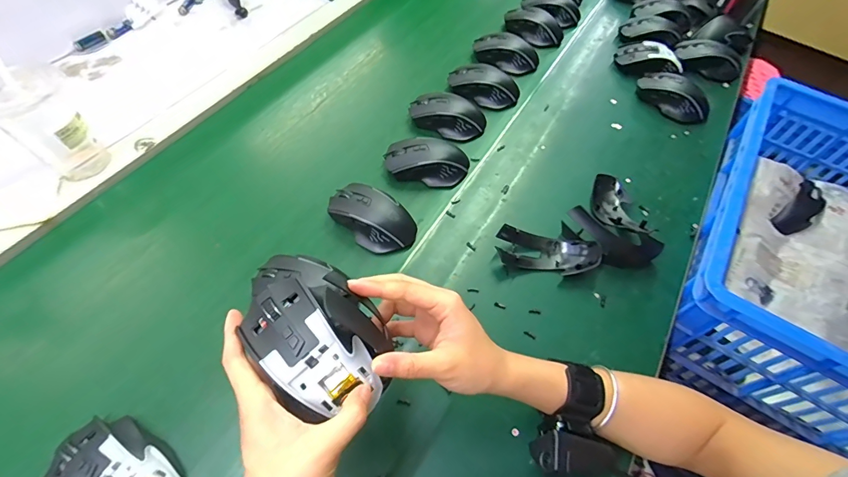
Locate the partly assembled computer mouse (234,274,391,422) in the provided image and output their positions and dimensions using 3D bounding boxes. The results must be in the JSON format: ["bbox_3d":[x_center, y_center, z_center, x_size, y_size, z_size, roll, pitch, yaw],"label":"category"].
[{"bbox_3d":[-0.074,0.069,0.295,0.085,0.047,0.107,-37,68,-21],"label":"partly assembled computer mouse"}]

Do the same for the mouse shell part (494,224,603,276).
[{"bbox_3d":[0.153,0.015,0.500,0.127,0.030,0.048,10,57,2],"label":"mouse shell part"}]

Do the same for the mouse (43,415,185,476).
[{"bbox_3d":[-0.266,0.205,0.362,0.111,0.049,0.065,24,59,11],"label":"mouse"}]

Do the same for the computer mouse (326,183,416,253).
[{"bbox_3d":[-0.067,-0.030,0.518,0.113,0.032,0.080,39,63,19],"label":"computer mouse"}]

